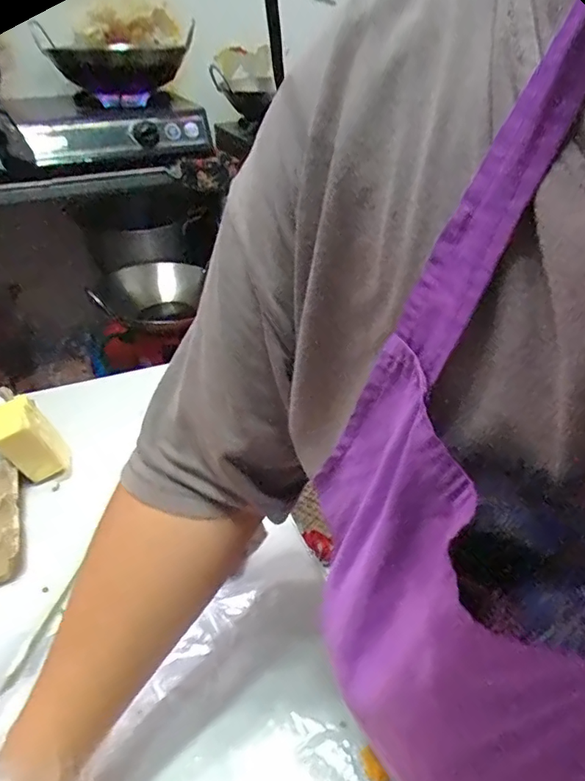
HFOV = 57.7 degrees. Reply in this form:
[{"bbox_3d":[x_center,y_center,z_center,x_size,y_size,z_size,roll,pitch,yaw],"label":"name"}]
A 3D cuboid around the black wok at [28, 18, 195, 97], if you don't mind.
[{"bbox_3d":[-0.401,-0.774,1.238,0.364,0.115,0.349,-11,38,-14],"label":"black wok"}]

